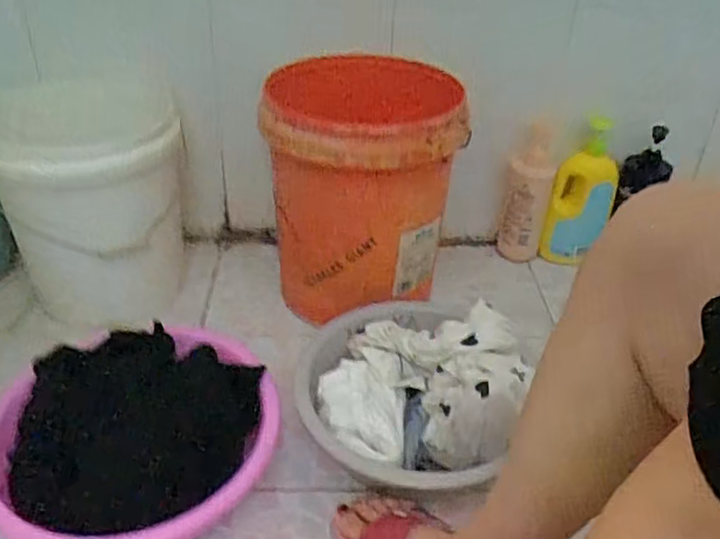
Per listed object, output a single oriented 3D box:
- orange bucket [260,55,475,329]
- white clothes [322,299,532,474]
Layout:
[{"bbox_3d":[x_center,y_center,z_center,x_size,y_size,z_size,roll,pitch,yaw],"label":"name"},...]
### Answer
[{"bbox_3d":[0.010,-0.137,1.008,0.271,0.335,0.301,11,36,13],"label":"orange bucket"},{"bbox_3d":[0.084,0.148,0.839,0.238,0.146,0.244,1,35,-1],"label":"white clothes"}]

